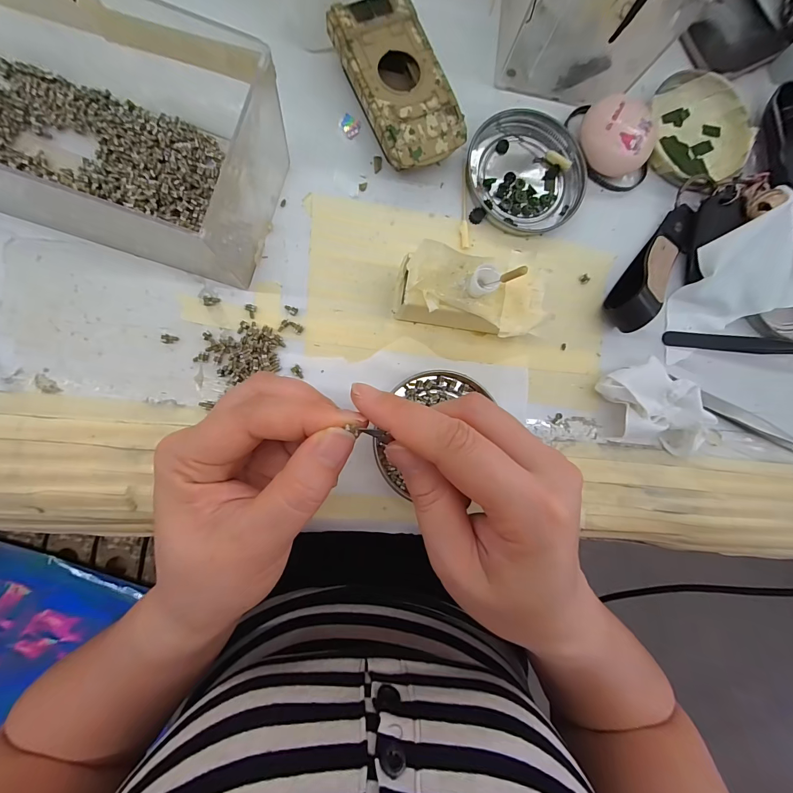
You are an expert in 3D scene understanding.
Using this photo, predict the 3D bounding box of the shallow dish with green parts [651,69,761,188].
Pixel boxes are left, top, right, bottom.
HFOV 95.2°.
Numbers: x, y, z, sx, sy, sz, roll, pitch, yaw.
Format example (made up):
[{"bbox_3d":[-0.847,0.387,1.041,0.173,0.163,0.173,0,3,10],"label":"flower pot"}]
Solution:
[{"bbox_3d":[0.214,-0.187,0.254,0.070,0.010,0.079,6,87,-7],"label":"shallow dish with green parts"}]

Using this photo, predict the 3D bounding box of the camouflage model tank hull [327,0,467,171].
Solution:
[{"bbox_3d":[0.000,-0.182,0.219,0.053,0.025,0.094,-26,91,-7],"label":"camouflage model tank hull"}]

